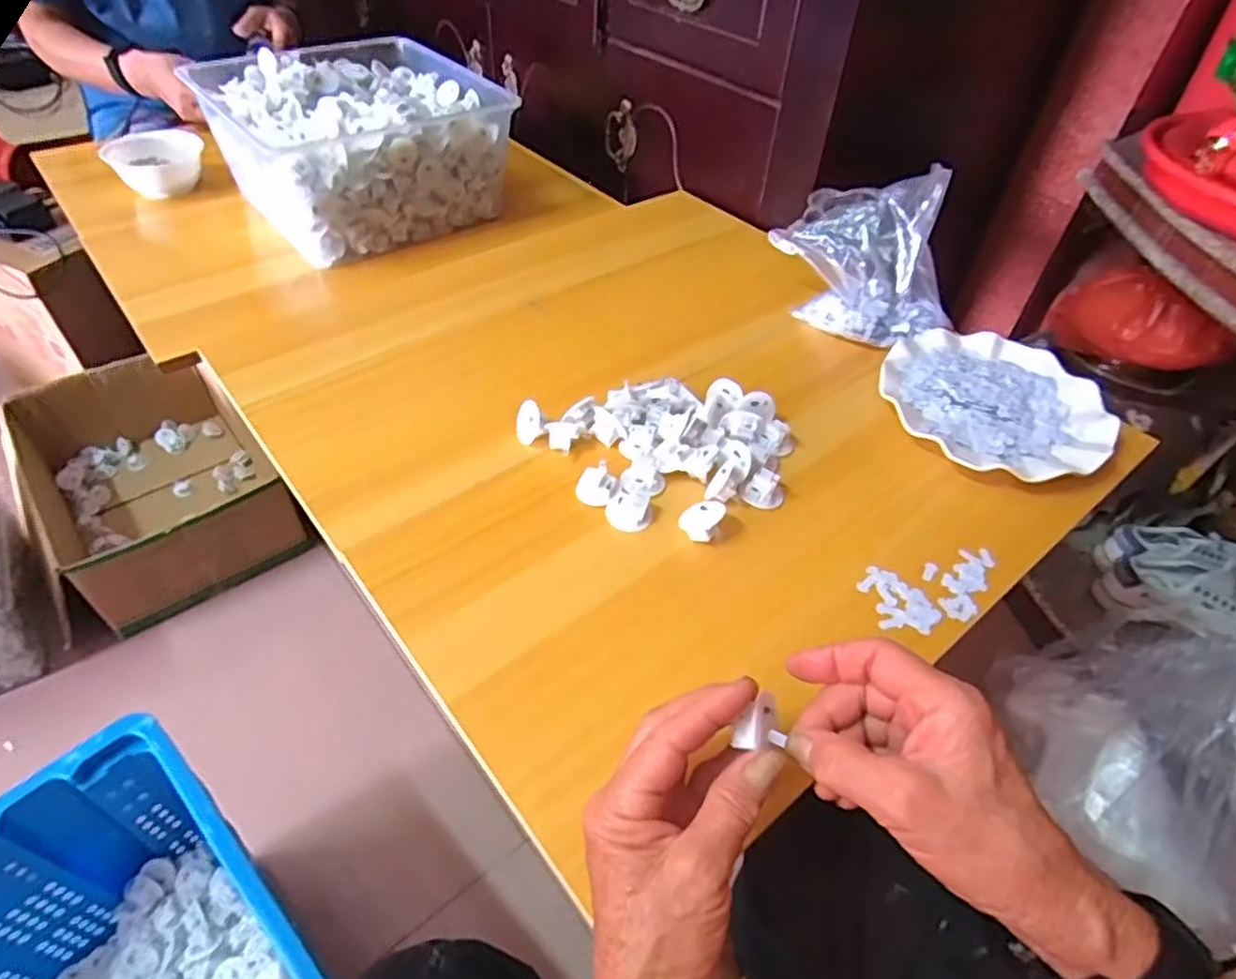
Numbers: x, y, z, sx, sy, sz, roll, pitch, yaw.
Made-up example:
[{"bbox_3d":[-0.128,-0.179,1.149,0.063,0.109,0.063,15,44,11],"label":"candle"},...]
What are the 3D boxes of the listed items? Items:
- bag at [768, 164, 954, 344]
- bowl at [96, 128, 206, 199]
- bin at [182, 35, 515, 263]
[{"bbox_3d":[0.238,-0.224,0.656,0.114,0.117,0.147,-20,52,-21],"label":"bag"},{"bbox_3d":[-0.593,-0.422,0.898,0.115,0.049,0.097,-25,53,-24],"label":"bowl"},{"bbox_3d":[-0.319,-0.432,0.863,0.290,0.138,0.292,-29,55,-27],"label":"bin"}]

